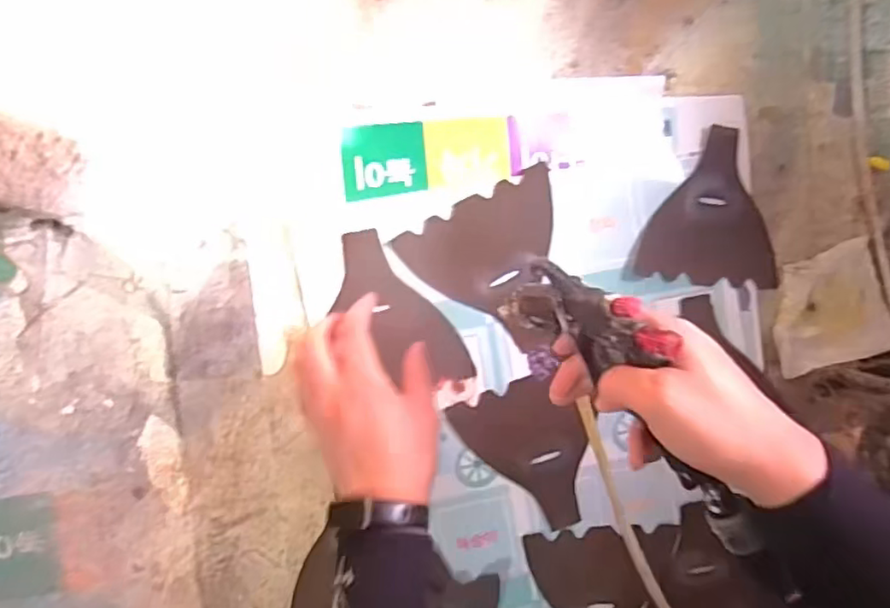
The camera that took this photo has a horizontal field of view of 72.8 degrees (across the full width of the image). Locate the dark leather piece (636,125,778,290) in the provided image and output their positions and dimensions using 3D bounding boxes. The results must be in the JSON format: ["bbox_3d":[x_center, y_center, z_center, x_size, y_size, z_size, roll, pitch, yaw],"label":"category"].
[{"bbox_3d":[0.238,-0.085,0.533,0.130,0.005,0.133,4,93,-7],"label":"dark leather piece"}]

